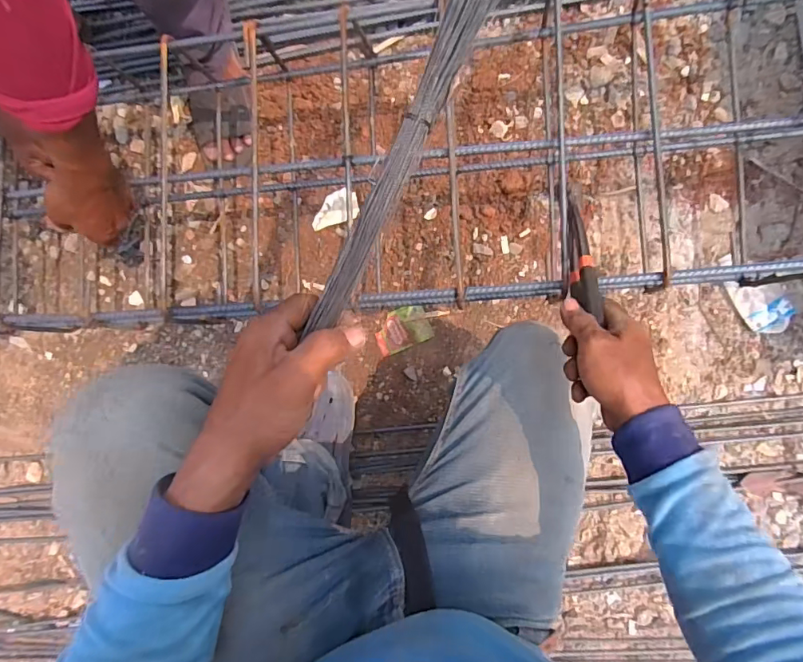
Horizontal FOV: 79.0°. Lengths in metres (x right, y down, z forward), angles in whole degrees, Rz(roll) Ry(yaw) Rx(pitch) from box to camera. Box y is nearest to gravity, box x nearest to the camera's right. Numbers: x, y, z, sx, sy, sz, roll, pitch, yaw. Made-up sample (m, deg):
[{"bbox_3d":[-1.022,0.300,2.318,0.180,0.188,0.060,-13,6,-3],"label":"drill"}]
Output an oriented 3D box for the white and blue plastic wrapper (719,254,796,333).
[{"bbox_3d":[0.543,-0.060,0.746,0.071,0.011,0.137,-34,83,3],"label":"white and blue plastic wrapper"}]

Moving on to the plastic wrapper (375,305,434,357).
[{"bbox_3d":[0.001,-0.004,0.803,0.091,0.009,0.065,-23,83,4],"label":"plastic wrapper"}]

